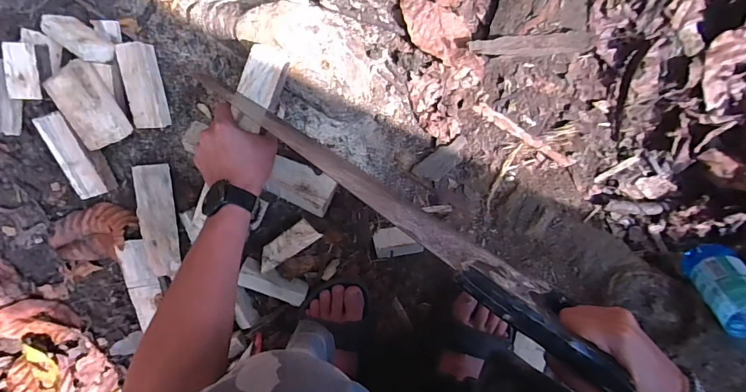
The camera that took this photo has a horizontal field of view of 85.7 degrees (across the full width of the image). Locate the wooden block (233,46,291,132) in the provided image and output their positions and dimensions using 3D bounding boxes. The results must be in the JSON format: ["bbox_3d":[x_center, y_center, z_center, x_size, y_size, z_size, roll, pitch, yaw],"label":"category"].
[{"bbox_3d":[-0.135,-0.128,0.475,0.046,0.020,0.094,21,96,-4],"label":"wooden block"}]

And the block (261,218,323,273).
[{"bbox_3d":[-0.122,0.070,0.567,0.092,0.009,0.034,-34,97,3],"label":"block"}]

